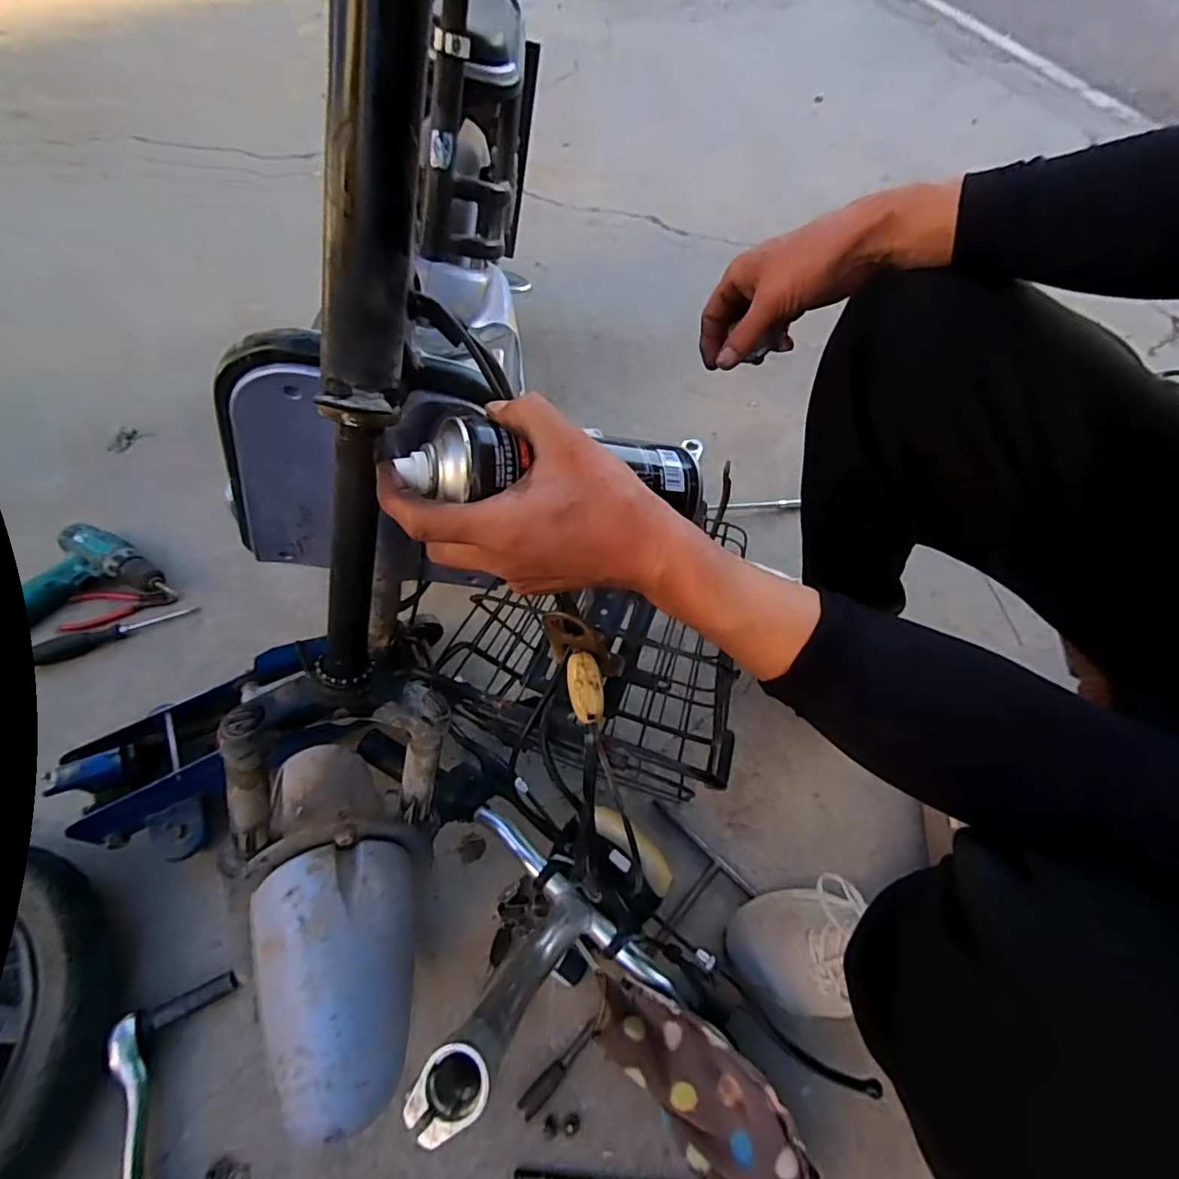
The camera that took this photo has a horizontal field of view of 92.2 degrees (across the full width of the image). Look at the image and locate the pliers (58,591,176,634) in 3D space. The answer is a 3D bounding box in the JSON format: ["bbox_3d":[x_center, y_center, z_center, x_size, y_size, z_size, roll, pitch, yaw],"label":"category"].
[{"bbox_3d":[-0.671,0.027,0.804,0.144,0.020,0.052,-8,57,-4],"label":"pliers"}]

